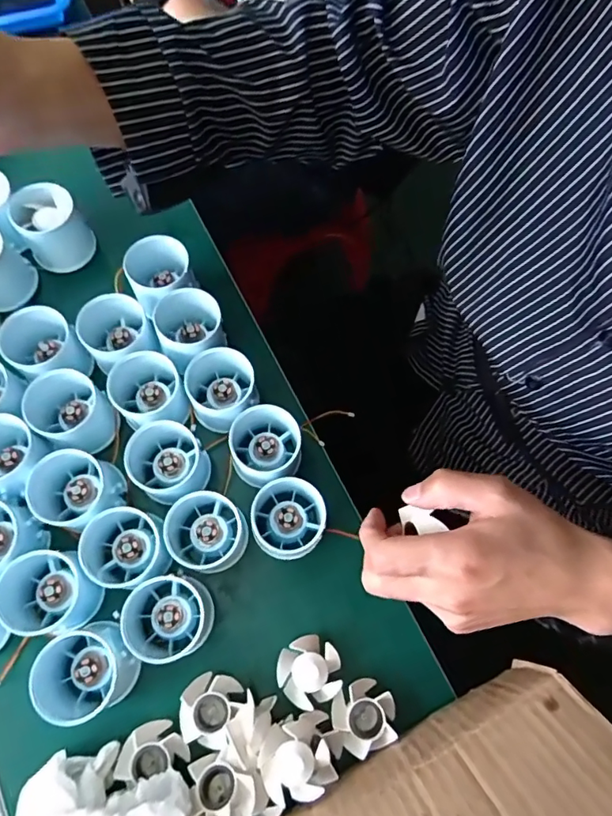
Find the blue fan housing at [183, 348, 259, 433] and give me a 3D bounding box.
[{"bbox_3d":[-0.066,-0.016,0.392,0.053,0.042,0.049,1,72,-2],"label":"blue fan housing"}]

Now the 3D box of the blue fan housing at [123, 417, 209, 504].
[{"bbox_3d":[-0.106,0.039,0.373,0.059,0.040,0.054,-23,74,-9],"label":"blue fan housing"}]

